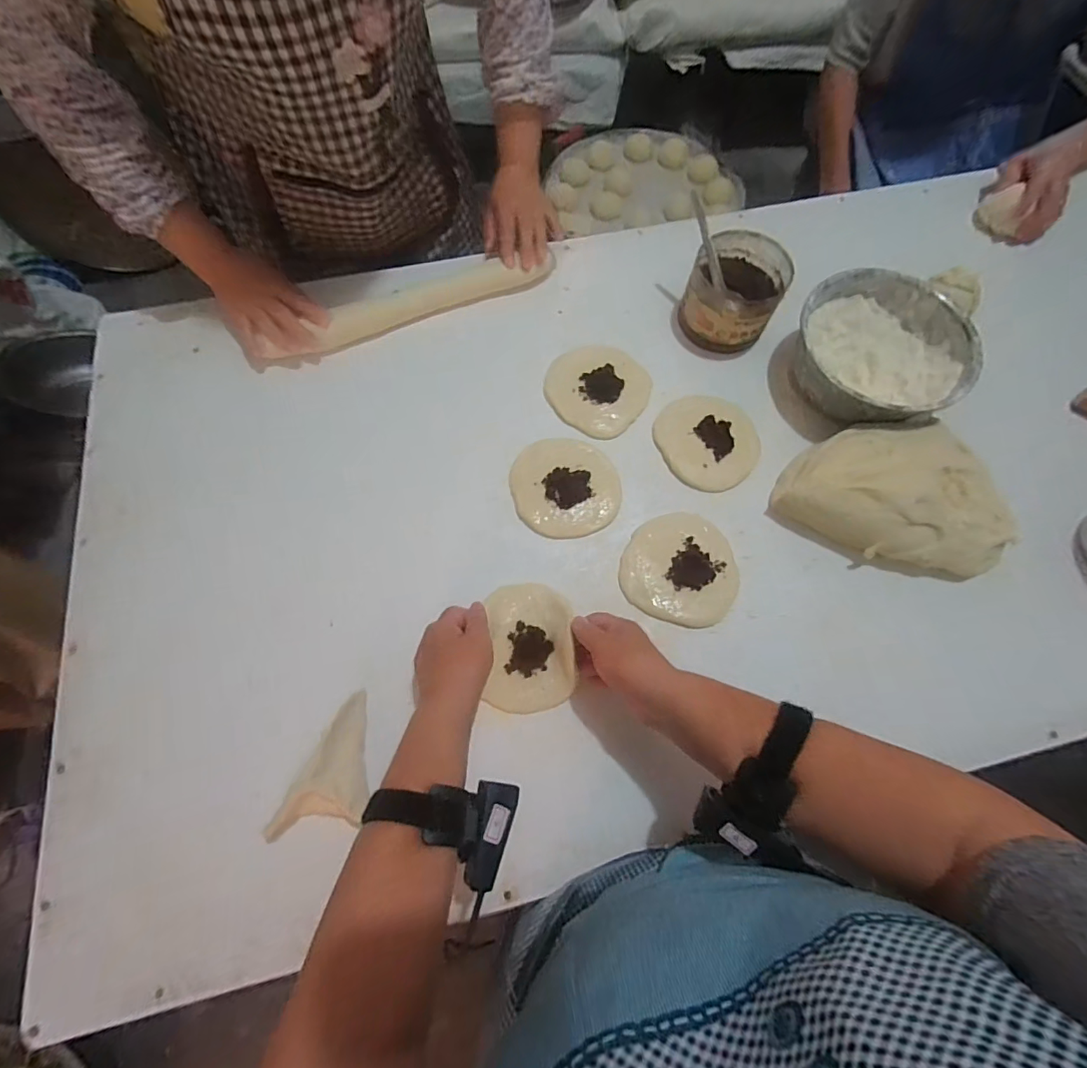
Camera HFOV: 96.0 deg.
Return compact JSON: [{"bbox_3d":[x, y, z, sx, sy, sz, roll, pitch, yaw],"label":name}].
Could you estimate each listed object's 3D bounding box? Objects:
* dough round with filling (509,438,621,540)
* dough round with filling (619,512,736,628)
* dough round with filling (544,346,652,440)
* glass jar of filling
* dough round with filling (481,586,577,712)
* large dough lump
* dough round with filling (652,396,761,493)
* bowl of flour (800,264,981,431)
[{"bbox_3d":[0.027,-0.055,0.583,0.125,0.013,0.118,0,76,0],"label":"dough round with filling"},{"bbox_3d":[0.157,0.038,0.553,0.126,0.015,0.125,0,70,-1],"label":"dough round with filling"},{"bbox_3d":[0.068,-0.188,0.631,0.128,0.012,0.118,-1,78,2],"label":"dough round with filling"},{"bbox_3d":[0.250,-0.318,0.643,0.114,0.079,0.129,30,72,9],"label":"glass jar of filling"},{"bbox_3d":[-0.011,0.114,0.506,0.099,0.042,0.127,-1,68,-1],"label":"dough round with filling"},{"bbox_3d":[0.403,-0.051,0.557,0.253,0.066,0.176,12,70,3],"label":"large dough lump"},{"bbox_3d":[0.205,-0.117,0.606,0.117,0.025,0.126,0,70,-1],"label":"dough round with filling"},{"bbox_3d":[0.411,-0.221,0.612,0.194,0.083,0.192,0,70,-1],"label":"bowl of flour"}]

